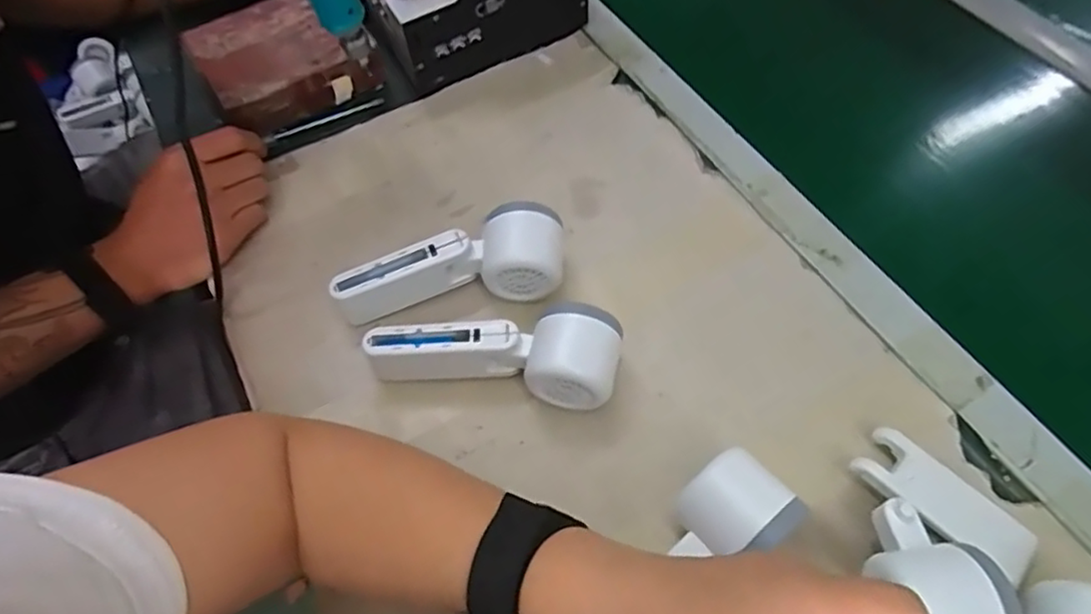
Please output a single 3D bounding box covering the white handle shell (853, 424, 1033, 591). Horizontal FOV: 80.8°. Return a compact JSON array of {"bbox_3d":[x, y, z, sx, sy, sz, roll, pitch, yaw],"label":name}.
[{"bbox_3d":[0.237,0.119,0.383,0.041,0.024,0.101,-38,65,-19],"label":"white handle shell"}]

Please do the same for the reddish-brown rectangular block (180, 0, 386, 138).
[{"bbox_3d":[-0.245,-0.235,0.612,0.146,0.049,0.127,-31,63,-15],"label":"reddish-brown rectangular block"}]

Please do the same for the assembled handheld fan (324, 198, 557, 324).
[{"bbox_3d":[-0.070,-0.030,0.470,0.165,0.051,0.051,-10,60,-4],"label":"assembled handheld fan"}]

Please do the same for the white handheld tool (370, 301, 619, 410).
[{"bbox_3d":[-0.034,0.028,0.441,0.167,0.061,0.056,9,60,7],"label":"white handheld tool"}]

